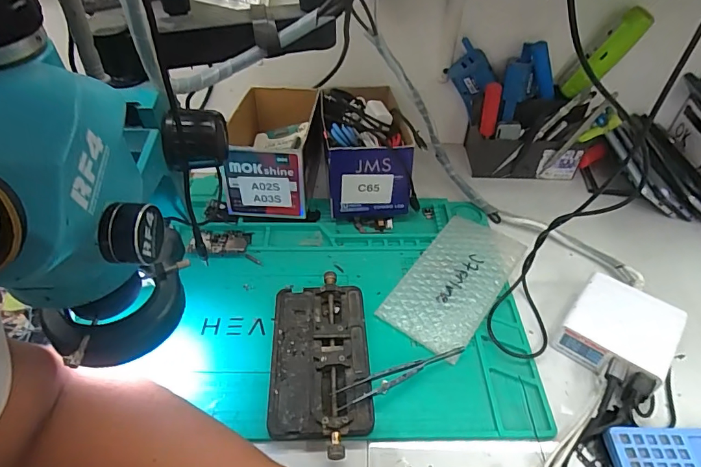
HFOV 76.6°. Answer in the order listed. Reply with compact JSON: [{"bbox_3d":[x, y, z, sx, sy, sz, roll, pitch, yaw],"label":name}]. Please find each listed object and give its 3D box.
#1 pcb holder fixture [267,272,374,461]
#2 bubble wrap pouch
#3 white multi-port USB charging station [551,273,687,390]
[{"bbox_3d":[-0.028,0.113,0.408,0.086,0.027,0.164,-1,45,-2],"label":"pcb holder fixture"},{"bbox_3d":[0.114,0.048,0.477,0.092,0.018,0.173,28,51,24],"label":"bubble wrap pouch"},{"bbox_3d":[0.253,0.095,0.422,0.086,0.044,0.091,31,53,27],"label":"white multi-port USB charging station"}]

